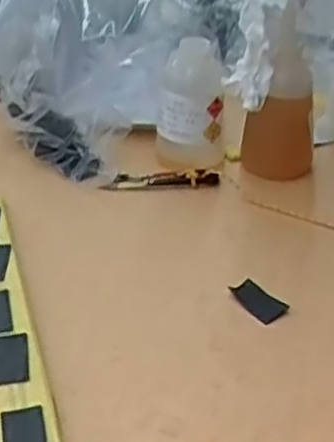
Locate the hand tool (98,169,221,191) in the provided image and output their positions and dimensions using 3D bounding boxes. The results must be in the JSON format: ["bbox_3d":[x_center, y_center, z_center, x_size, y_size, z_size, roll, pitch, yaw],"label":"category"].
[{"bbox_3d":[-0.005,-0.039,0.650,0.102,0.015,0.017,1,33,-3],"label":"hand tool"}]

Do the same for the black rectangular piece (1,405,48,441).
[{"bbox_3d":[-0.078,0.119,0.402,0.024,0.004,0.042,-6,34,-13],"label":"black rectangular piece"}]

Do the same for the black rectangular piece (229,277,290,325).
[{"bbox_3d":[0.066,0.055,0.519,0.024,0.004,0.043,-22,41,-34],"label":"black rectangular piece"}]

